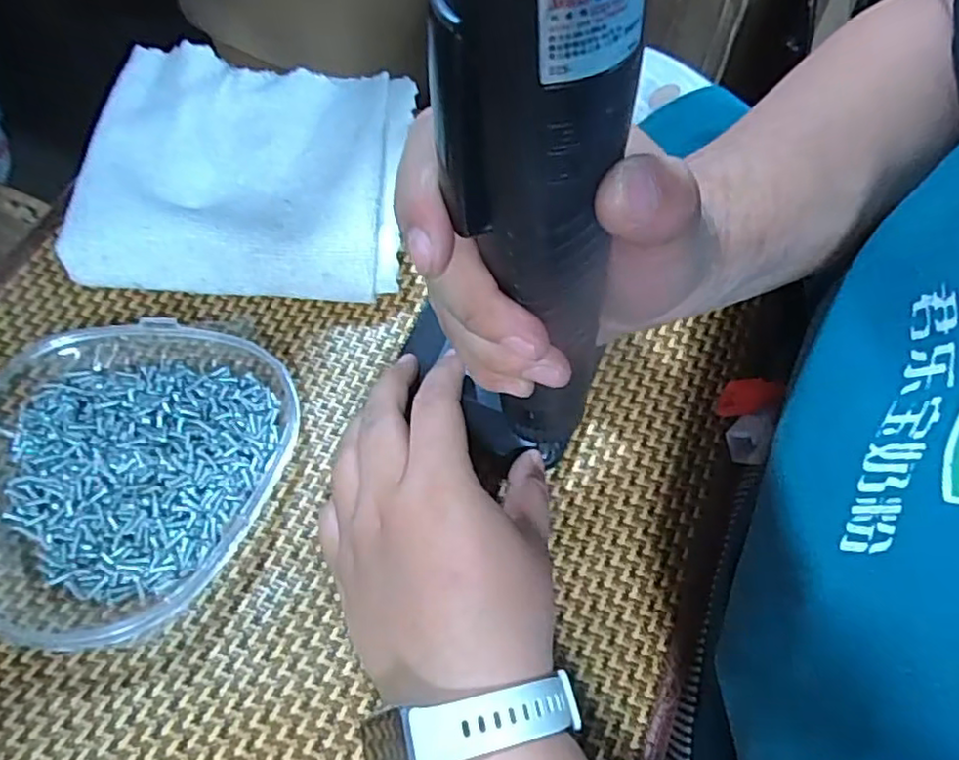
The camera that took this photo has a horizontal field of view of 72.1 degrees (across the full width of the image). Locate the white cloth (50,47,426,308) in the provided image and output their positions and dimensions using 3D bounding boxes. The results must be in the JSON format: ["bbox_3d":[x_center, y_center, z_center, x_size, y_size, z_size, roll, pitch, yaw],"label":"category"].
[{"bbox_3d":[-0.123,-0.114,0.354,0.166,0.039,0.140,2,63,1],"label":"white cloth"}]

